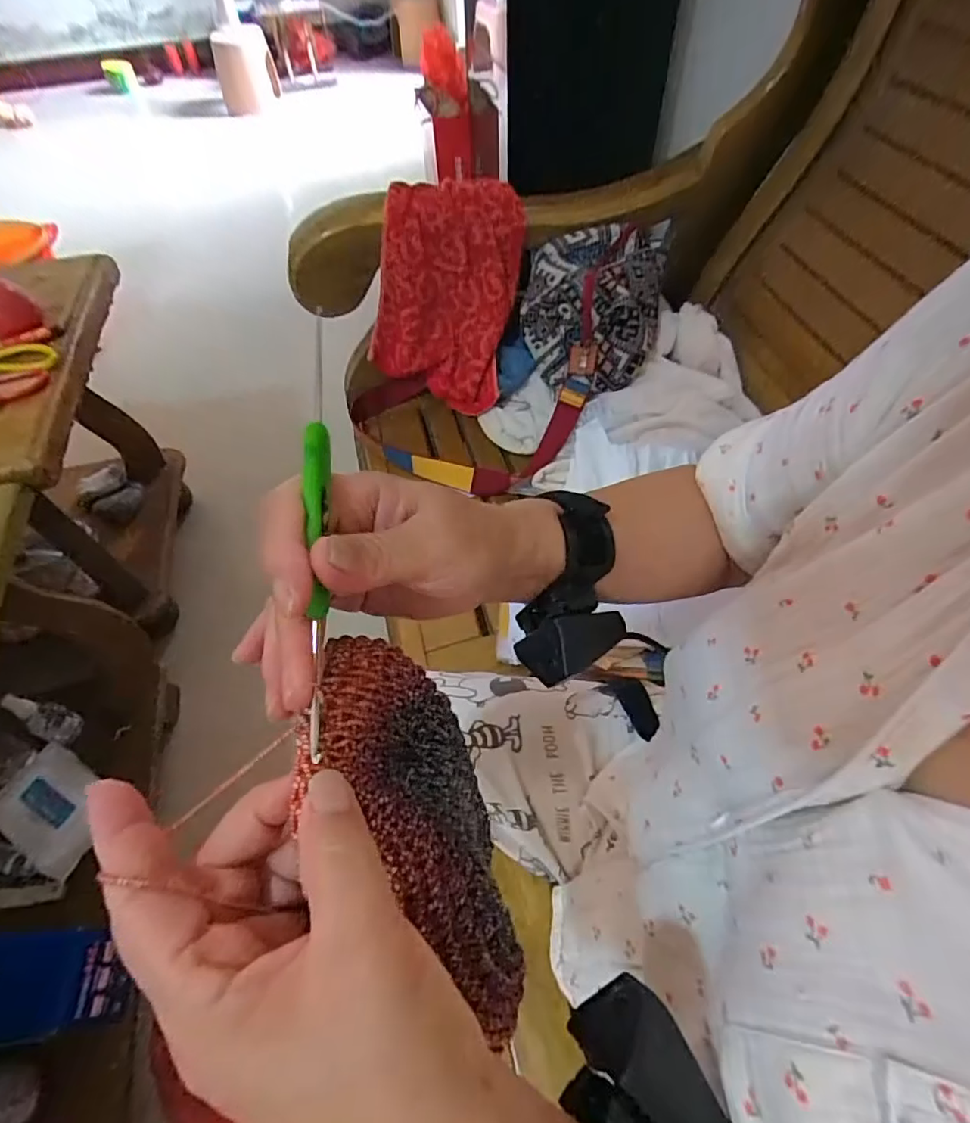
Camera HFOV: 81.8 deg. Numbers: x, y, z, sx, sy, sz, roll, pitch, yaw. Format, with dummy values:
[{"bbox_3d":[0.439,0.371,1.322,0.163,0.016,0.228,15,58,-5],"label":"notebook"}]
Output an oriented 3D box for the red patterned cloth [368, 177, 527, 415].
[{"bbox_3d":[-0.056,-0.378,0.807,0.186,0.289,0.066,8,36,-7],"label":"red patterned cloth"}]

